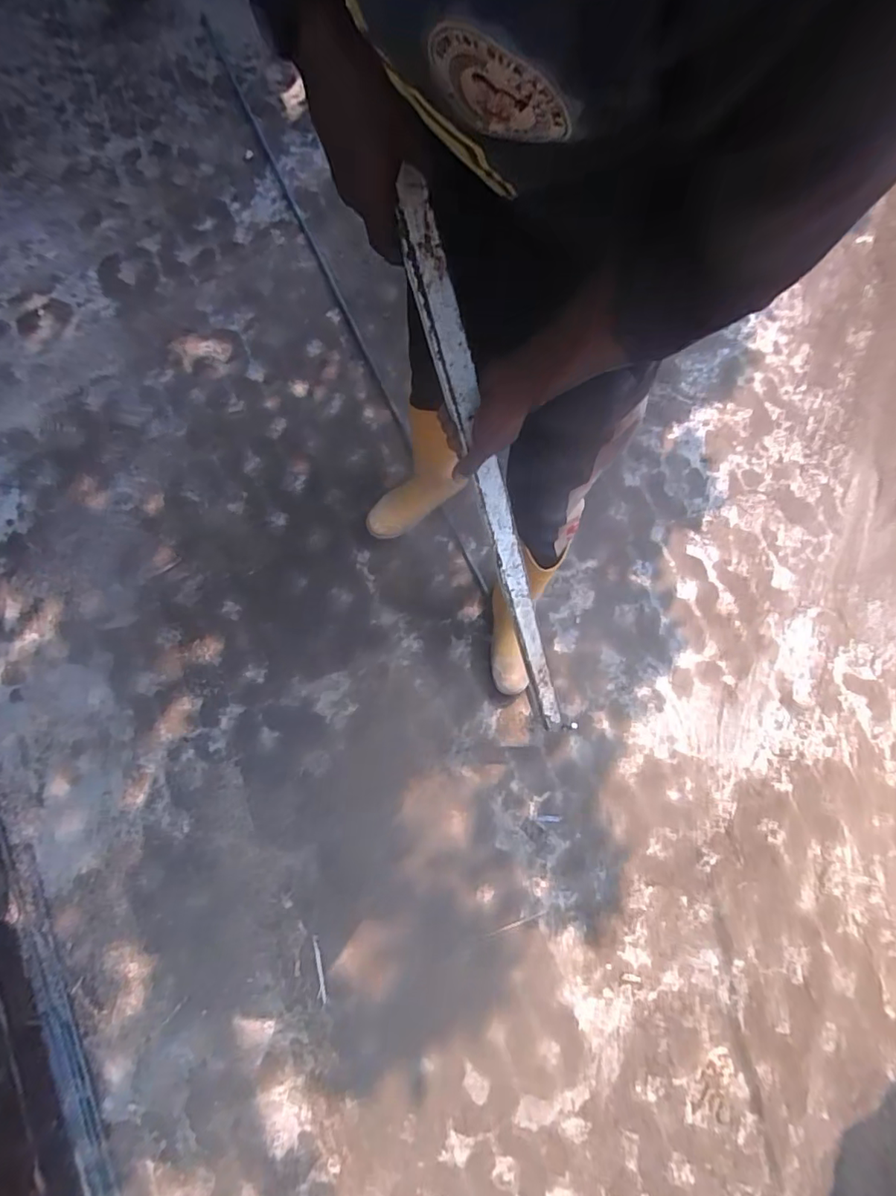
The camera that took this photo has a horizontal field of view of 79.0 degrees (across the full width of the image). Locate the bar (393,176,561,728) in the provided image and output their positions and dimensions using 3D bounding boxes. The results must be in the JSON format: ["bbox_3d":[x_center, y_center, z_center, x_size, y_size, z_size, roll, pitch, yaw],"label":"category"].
[{"bbox_3d":[0.077,-0.056,0.734,0.036,0.831,0.021,-27,44,-6],"label":"bar"}]

